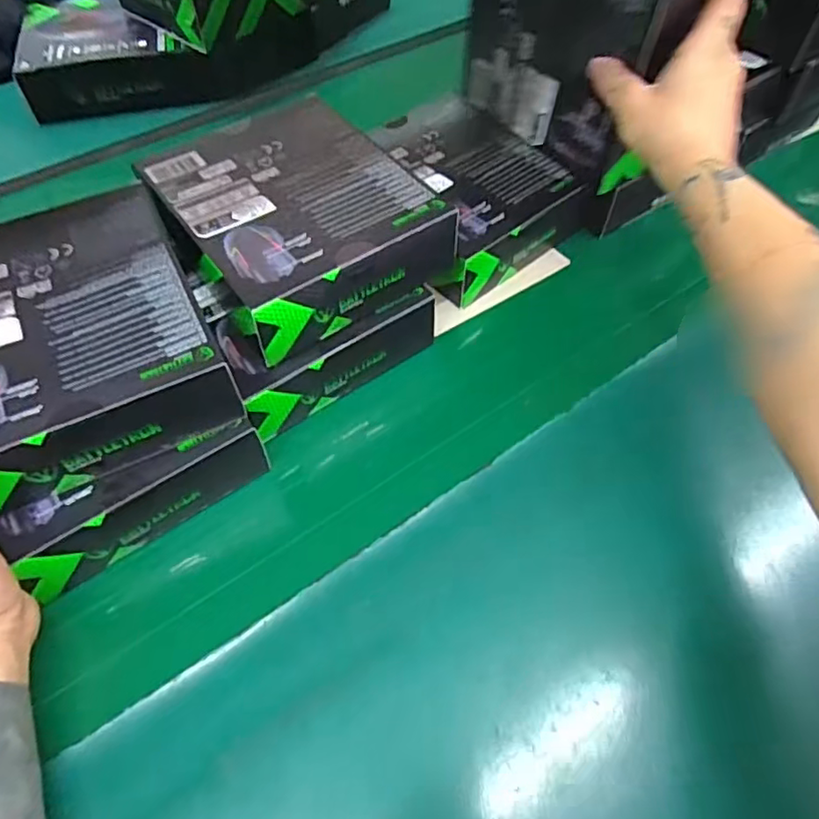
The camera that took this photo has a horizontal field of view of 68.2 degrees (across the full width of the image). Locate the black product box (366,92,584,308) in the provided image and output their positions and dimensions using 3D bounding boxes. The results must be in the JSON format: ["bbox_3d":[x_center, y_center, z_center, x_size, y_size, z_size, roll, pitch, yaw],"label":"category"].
[{"bbox_3d":[0.042,-0.193,0.537,0.154,0.055,0.175,-36,64,-22],"label":"black product box"}]

